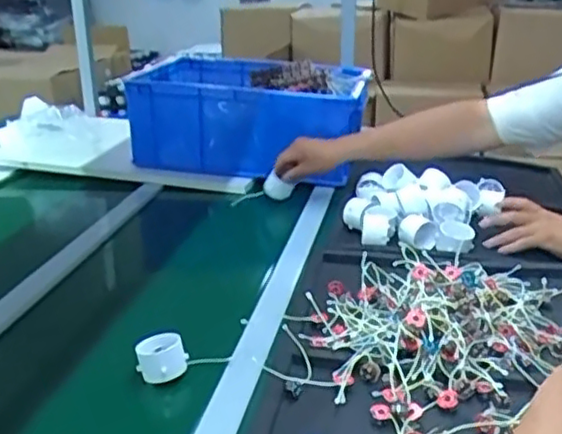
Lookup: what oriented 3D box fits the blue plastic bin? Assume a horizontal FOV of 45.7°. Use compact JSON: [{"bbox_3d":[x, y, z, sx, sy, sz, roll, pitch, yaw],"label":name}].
[{"bbox_3d":[-0.060,-0.220,1.453,0.475,0.206,0.390,4,23,9],"label":"blue plastic bin"}]

